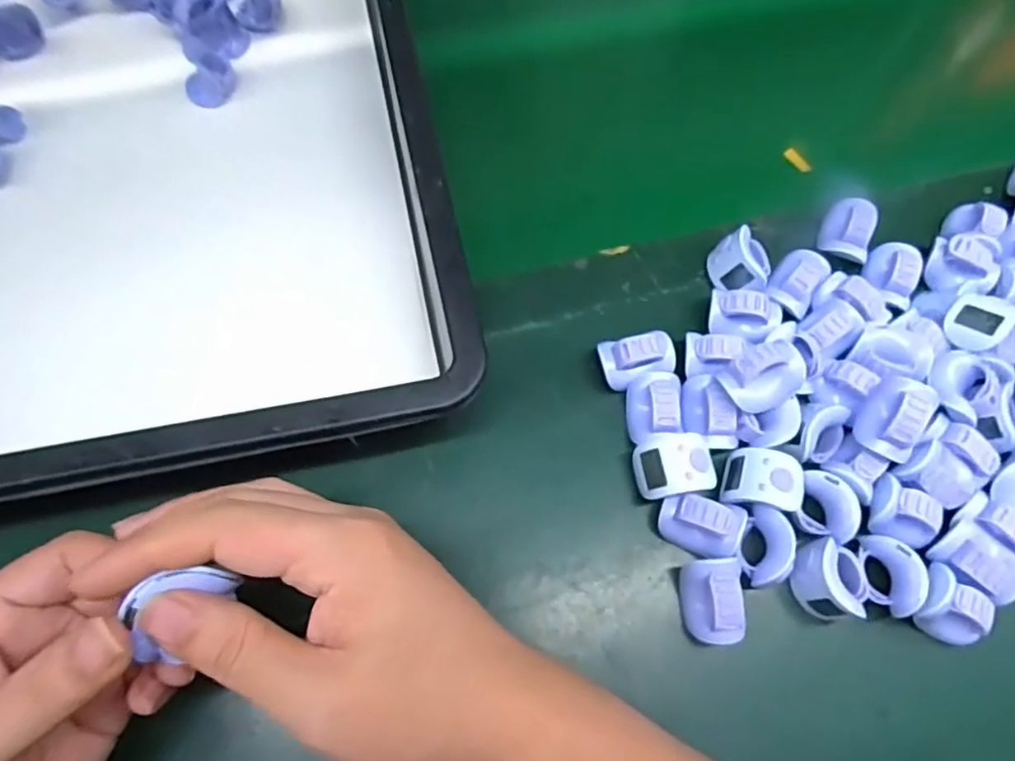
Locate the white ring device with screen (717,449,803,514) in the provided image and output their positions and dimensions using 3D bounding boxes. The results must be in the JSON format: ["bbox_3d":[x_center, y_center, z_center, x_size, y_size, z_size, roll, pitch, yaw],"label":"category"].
[{"bbox_3d":[0.136,0.054,0.345,0.036,0.024,0.031,14,68,3],"label":"white ring device with screen"}]

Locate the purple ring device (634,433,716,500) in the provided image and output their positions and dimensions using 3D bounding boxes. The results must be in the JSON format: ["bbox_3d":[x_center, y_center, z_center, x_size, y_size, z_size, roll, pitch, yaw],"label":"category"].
[{"bbox_3d":[0.092,0.048,0.350,0.044,0.029,0.030,-10,69,-7],"label":"purple ring device"}]

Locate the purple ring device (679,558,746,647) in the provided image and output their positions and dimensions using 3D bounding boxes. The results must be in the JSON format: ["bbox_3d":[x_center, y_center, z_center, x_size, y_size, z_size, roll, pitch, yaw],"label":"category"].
[{"bbox_3d":[0.103,0.112,0.329,0.027,0.035,0.039,5,68,-1],"label":"purple ring device"}]

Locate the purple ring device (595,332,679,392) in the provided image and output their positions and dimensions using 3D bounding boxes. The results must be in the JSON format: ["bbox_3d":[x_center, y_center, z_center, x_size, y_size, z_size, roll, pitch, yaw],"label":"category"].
[{"bbox_3d":[0.075,-0.012,0.371,0.041,0.029,0.025,-12,69,-8],"label":"purple ring device"}]

